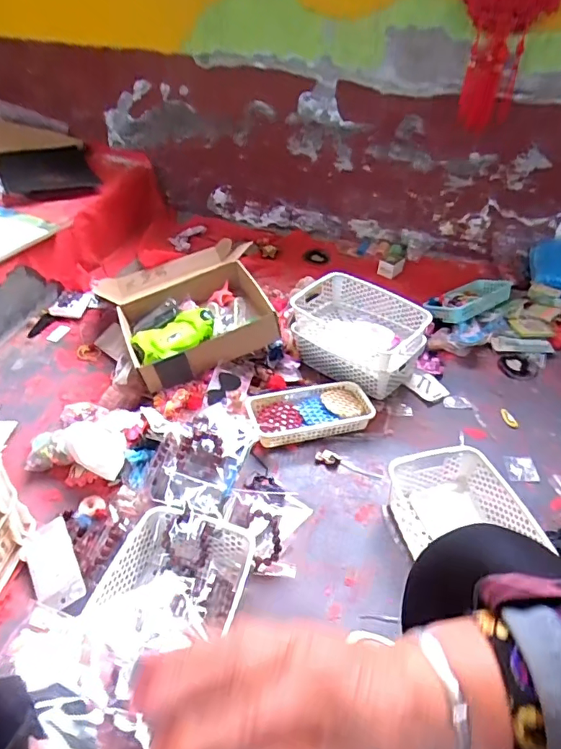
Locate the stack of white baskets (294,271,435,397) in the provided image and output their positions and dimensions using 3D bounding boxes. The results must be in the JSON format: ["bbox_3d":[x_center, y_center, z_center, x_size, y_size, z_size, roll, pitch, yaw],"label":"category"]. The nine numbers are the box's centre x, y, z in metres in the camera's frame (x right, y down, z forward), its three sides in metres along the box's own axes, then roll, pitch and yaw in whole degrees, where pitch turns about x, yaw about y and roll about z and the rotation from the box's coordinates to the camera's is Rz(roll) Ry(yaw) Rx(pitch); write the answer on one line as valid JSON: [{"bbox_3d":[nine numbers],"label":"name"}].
[{"bbox_3d":[0.177,-0.105,1.227,0.215,0.170,0.323,-30,50,-33],"label":"stack of white baskets"}]

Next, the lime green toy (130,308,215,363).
[{"bbox_3d":[-0.237,-0.092,1.162,0.202,0.037,0.137,-22,46,-27],"label":"lime green toy"}]

